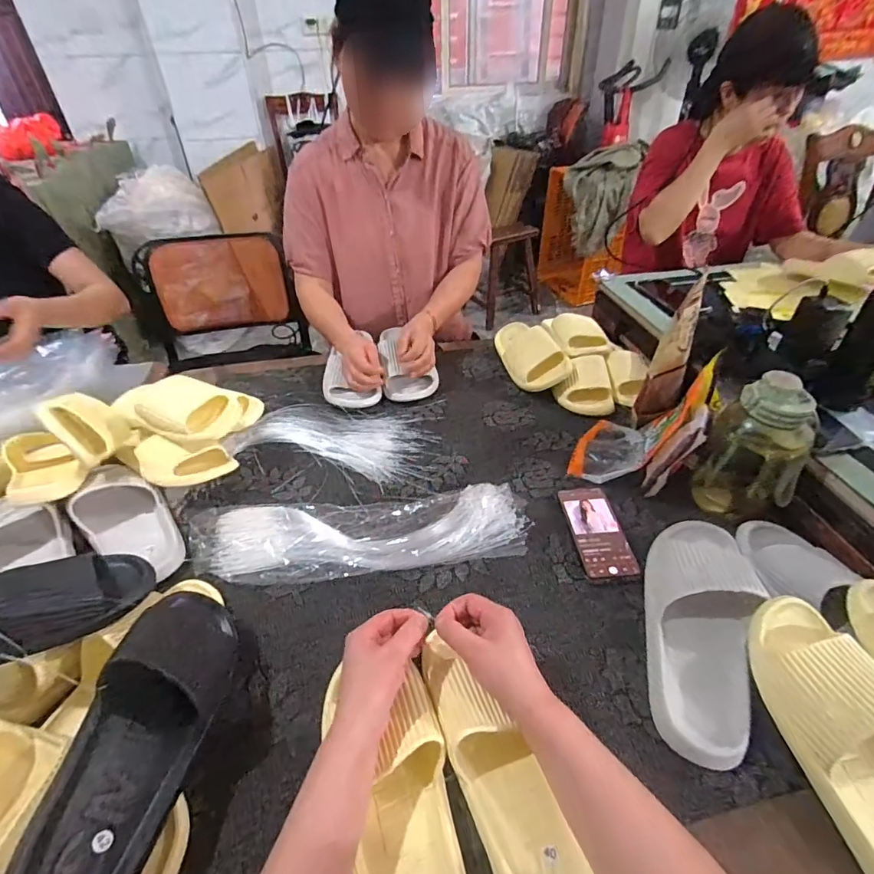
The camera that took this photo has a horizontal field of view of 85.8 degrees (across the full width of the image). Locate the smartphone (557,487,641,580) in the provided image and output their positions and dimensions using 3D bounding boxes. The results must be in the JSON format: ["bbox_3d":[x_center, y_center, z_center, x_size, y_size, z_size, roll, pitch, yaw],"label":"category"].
[{"bbox_3d":[0.227,0.131,0.669,0.072,0.013,0.159,-3,40,-2],"label":"smartphone"}]

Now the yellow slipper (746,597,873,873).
[{"bbox_3d":[0.388,0.275,0.425,0.109,0.067,0.249,-9,63,-9],"label":"yellow slipper"}]

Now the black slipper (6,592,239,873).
[{"bbox_3d":[-0.267,0.263,0.428,0.111,0.083,0.264,32,41,-18],"label":"black slipper"}]

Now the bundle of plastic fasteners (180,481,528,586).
[{"bbox_3d":[-0.103,0.131,0.660,0.459,0.038,0.132,-4,40,-3],"label":"bundle of plastic fasteners"}]

